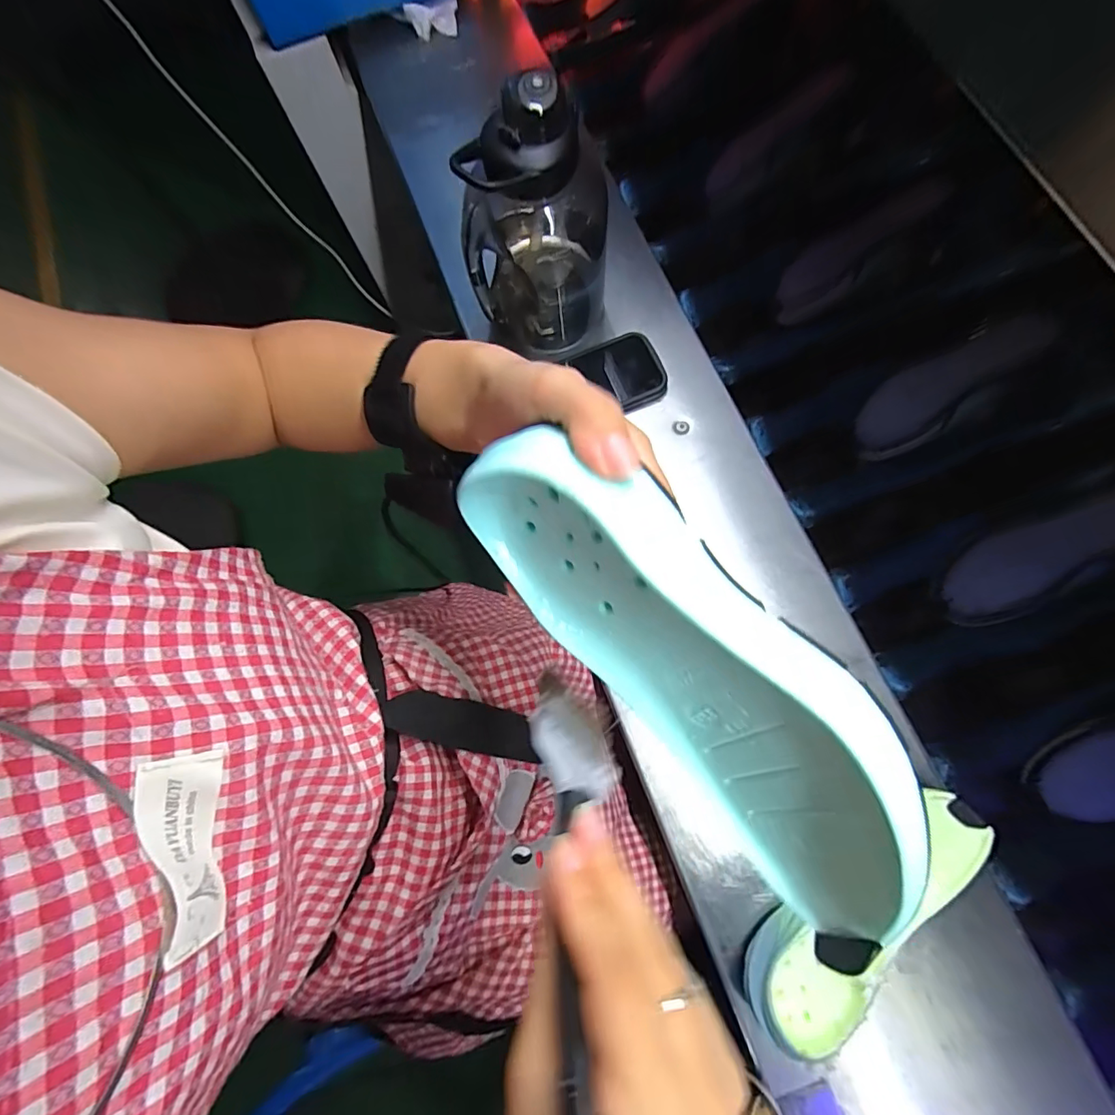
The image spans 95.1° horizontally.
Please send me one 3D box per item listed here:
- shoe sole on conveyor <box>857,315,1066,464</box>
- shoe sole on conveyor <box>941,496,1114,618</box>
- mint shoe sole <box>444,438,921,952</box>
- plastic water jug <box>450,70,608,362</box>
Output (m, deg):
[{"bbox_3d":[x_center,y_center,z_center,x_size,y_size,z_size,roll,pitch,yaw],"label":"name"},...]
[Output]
[{"bbox_3d":[0.406,-0.181,0.531,0.201,0.028,0.070,-35,77,17],"label":"shoe sole on conveyor"},{"bbox_3d":[0.474,-0.009,0.483,0.202,0.017,0.061,-30,76,17],"label":"shoe sole on conveyor"},{"bbox_3d":[0.051,0.043,0.203,0.223,0.095,0.045,49,50,3],"label":"mint shoe sole"},{"bbox_3d":[-0.024,-0.300,0.477,0.121,0.229,0.109,13,77,7],"label":"plastic water jug"}]

